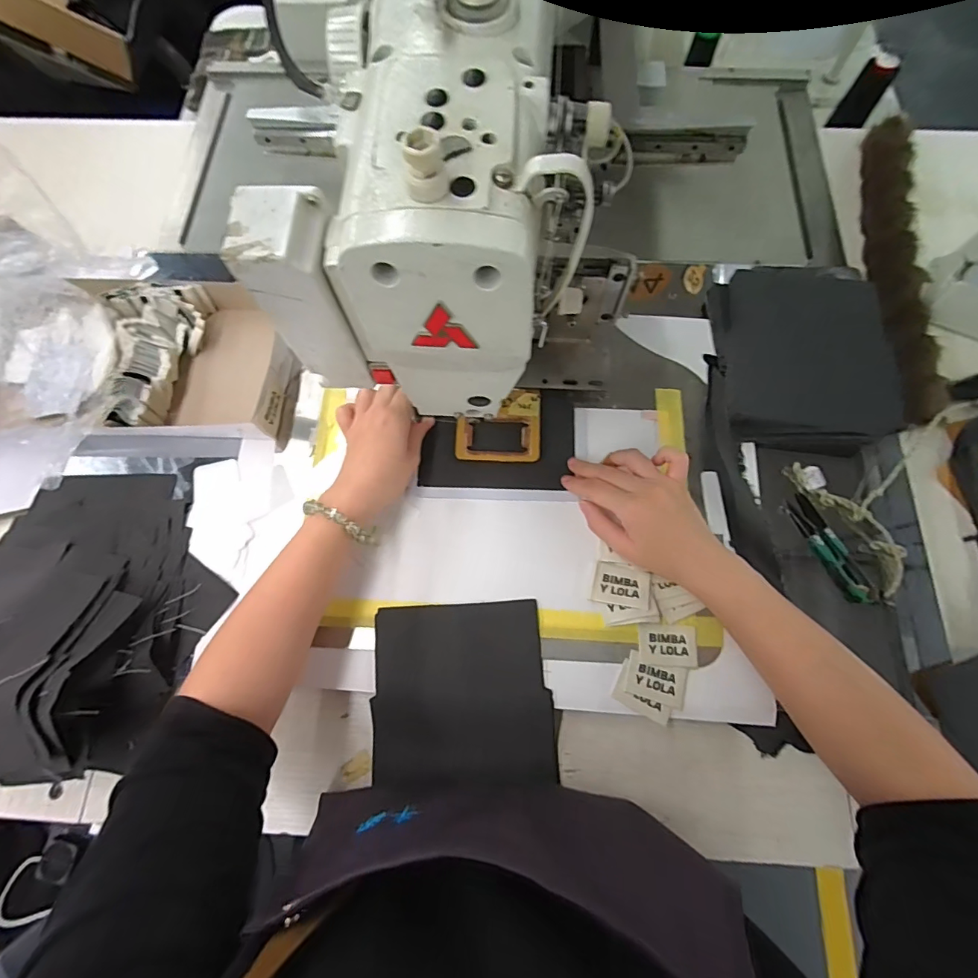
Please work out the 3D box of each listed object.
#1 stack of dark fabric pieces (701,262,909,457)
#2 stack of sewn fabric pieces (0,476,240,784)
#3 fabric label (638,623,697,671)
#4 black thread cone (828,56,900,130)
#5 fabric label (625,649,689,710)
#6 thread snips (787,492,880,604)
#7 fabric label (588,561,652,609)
[{"bbox_3d":[0.306,-0.134,0.455,0.148,0.054,0.185,1,72,0],"label":"stack of dark fabric pieces"},{"bbox_3d":[-0.449,0.075,0.391,0.407,0.075,0.256,15,73,5],"label":"stack of sewn fabric pieces"},{"bbox_3d":[0.154,0.134,0.395,0.049,0.004,0.034,4,75,1],"label":"fabric label"},{"bbox_3d":[0.533,-0.559,0.653,0.043,0.078,0.034,36,76,11],"label":"black thread cone"},{"bbox_3d":[0.142,0.161,0.386,0.050,0.004,0.033,17,73,5],"label":"fabric label"},{"bbox_3d":[0.307,0.054,0.417,0.027,0.011,0.102,-24,74,-7],"label":"thread snips"},{"bbox_3d":[0.117,0.085,0.408,0.049,0.004,0.036,8,67,16],"label":"fabric label"}]

